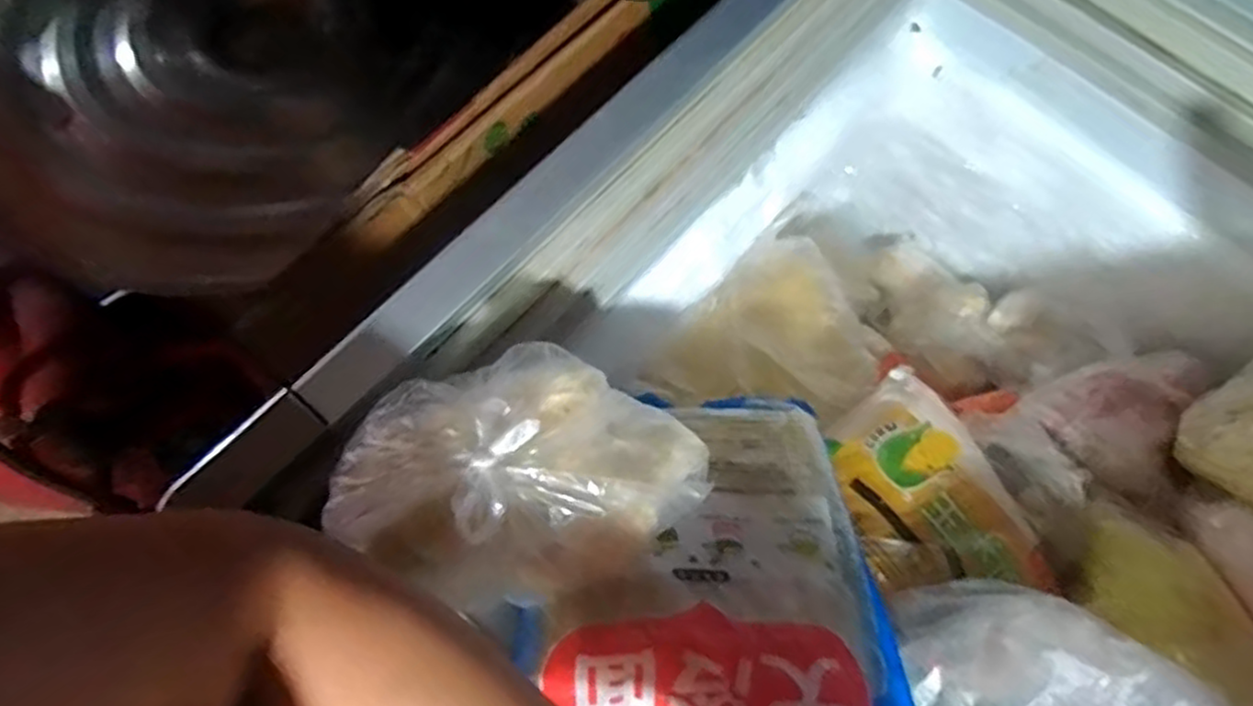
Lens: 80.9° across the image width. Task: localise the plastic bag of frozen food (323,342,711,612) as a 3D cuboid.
[{"bbox_3d":[-0.056,0.068,0.416,0.205,0.078,0.133,-13,71,-5],"label":"plastic bag of frozen food"}]

